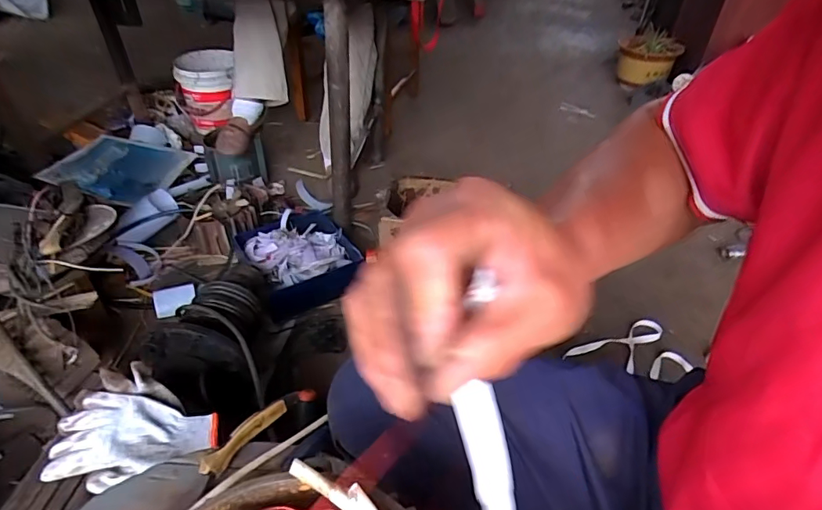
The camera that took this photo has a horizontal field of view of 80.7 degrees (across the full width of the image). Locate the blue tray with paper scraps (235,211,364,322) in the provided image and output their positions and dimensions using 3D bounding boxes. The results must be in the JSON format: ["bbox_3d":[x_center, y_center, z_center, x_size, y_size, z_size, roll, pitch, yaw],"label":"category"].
[{"bbox_3d":[-0.272,-0.001,1.178,0.231,0.082,0.277,-21,45,-25],"label":"blue tray with paper scraps"}]

